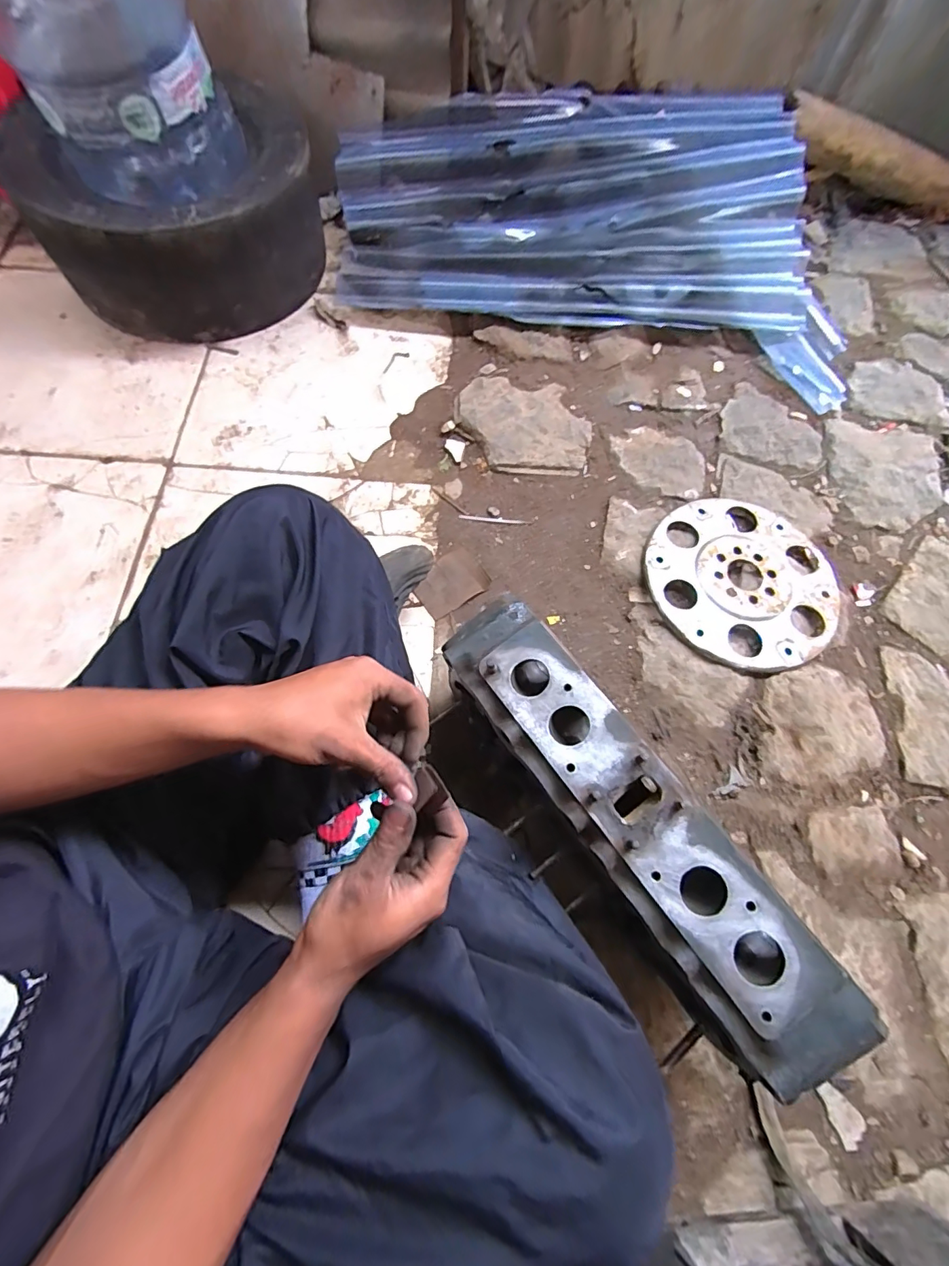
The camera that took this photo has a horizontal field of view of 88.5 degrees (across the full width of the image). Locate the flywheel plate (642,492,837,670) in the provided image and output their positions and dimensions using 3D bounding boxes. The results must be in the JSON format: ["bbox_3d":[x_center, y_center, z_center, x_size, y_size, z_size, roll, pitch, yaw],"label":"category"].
[{"bbox_3d":[0.377,-0.080,0.679,0.267,0.016,0.253,1,68,-2],"label":"flywheel plate"}]

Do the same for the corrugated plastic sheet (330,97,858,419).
[{"bbox_3d":[0.210,-0.729,0.865,0.941,0.174,0.475,12,68,2],"label":"corrugated plastic sheet"}]

